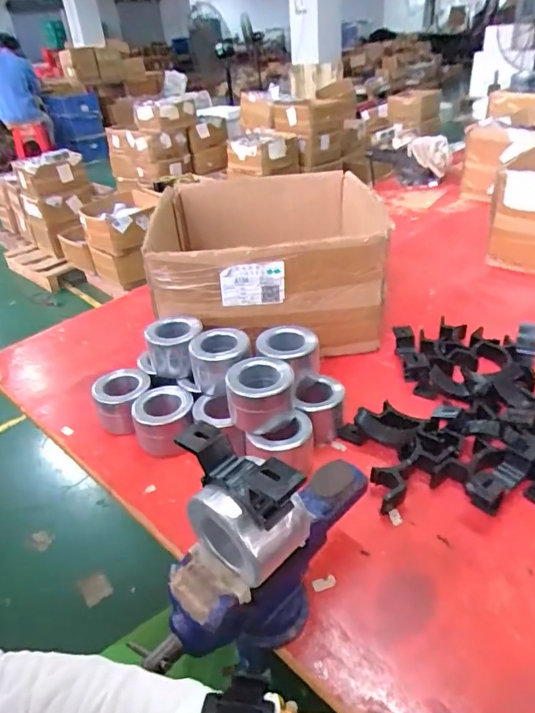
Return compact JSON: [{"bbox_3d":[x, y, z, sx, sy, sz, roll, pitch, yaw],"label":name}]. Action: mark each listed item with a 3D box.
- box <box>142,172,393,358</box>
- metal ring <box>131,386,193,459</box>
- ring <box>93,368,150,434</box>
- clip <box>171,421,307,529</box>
[{"bbox_3d":[-0.001,-0.177,0.845,0.346,0.184,0.443,-7,33,-1],"label":"box"},{"bbox_3d":[-0.120,0.075,0.584,0.069,0.052,0.071,-7,33,-2],"label":"metal ring"},{"bbox_3d":[-0.179,0.057,0.624,0.069,0.056,0.069,-4,33,3],"label":"ring"},{"bbox_3d":[-0.020,0.073,0.324,0.101,0.038,0.023,23,43,37],"label":"clip"}]

